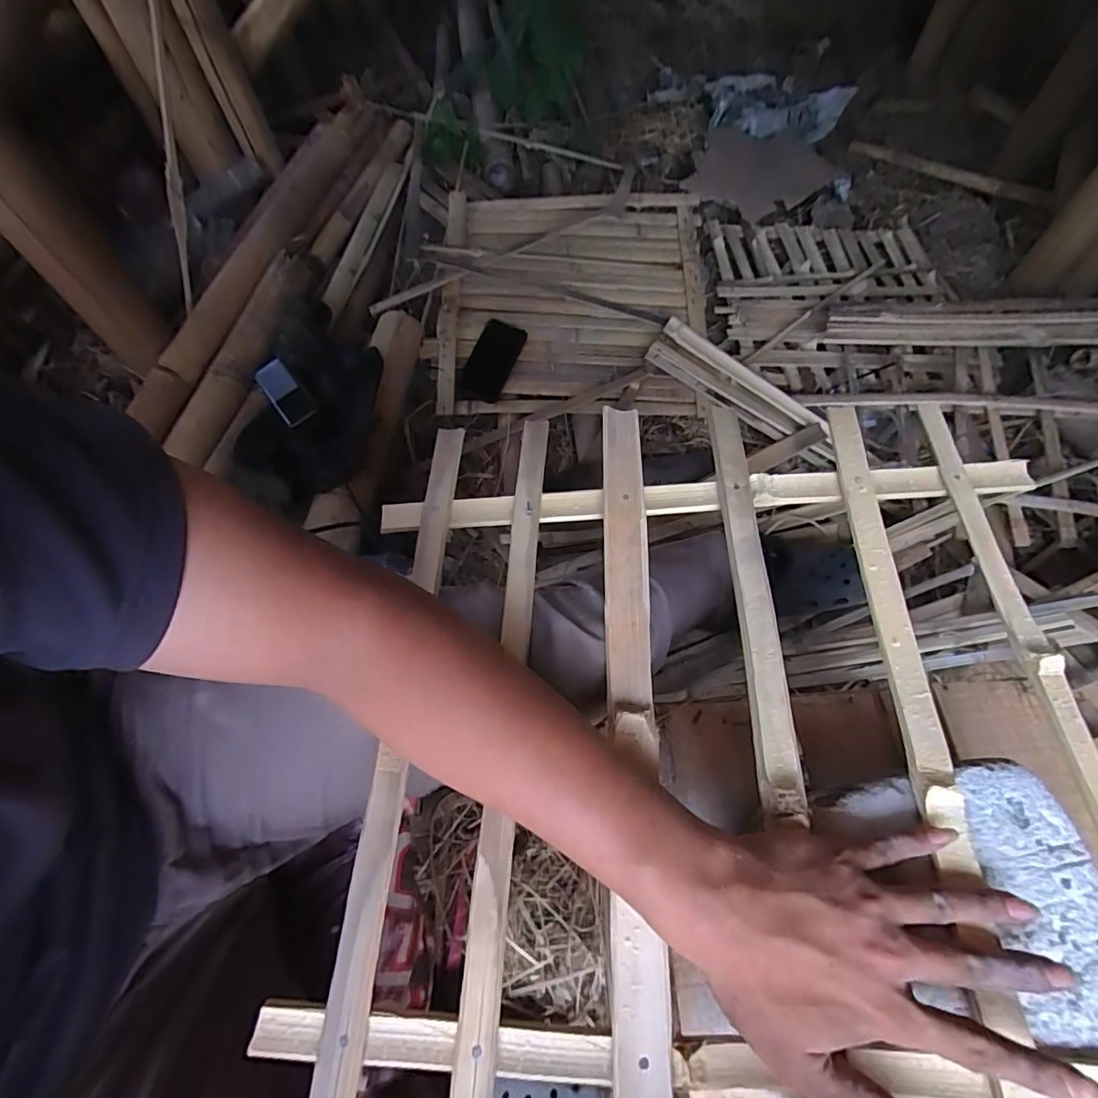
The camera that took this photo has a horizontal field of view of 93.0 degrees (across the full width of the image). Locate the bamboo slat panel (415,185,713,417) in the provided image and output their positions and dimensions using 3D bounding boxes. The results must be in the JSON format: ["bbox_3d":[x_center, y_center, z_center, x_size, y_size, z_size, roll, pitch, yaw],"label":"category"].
[{"bbox_3d":[0.040,-0.479,0.992,0.497,0.042,0.465,-1,77,-3],"label":"bamboo slat panel"}]

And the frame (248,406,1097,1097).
[{"bbox_3d":[0.109,0.112,0.335,0.477,0.043,0.502,-1,64,0],"label":"frame"}]

